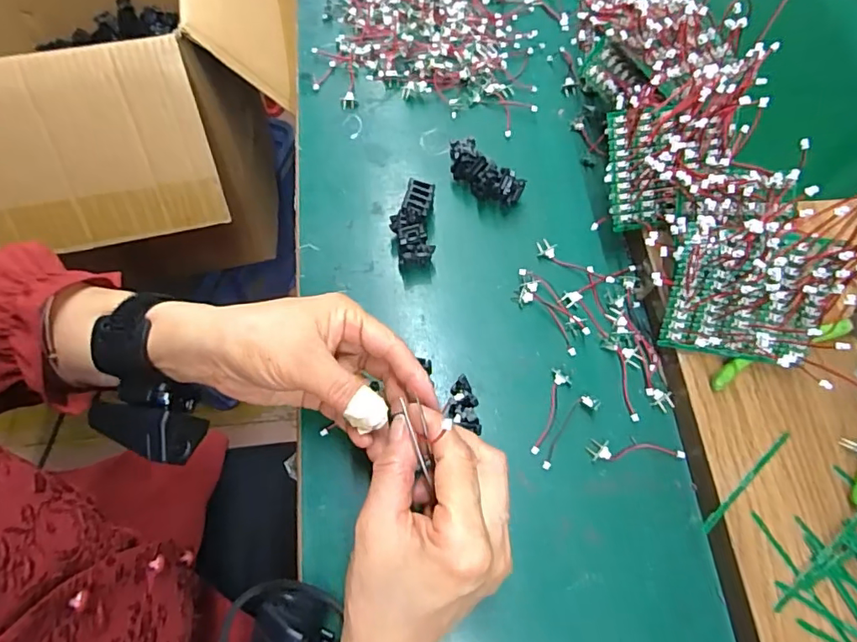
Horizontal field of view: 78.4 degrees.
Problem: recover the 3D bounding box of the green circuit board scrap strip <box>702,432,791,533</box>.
[{"bbox_3d":[0.195,0.096,0.319,0.084,0.004,0.005,-40,75,-15],"label":"green circuit board scrap strip"}]

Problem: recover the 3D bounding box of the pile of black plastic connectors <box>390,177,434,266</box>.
[{"bbox_3d":[-0.012,-0.071,0.399,0.031,0.030,0.063,0,66,-3],"label":"pile of black plastic connectors"}]

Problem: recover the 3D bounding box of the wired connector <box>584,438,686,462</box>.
[{"bbox_3d":[0.137,0.085,0.347,0.063,0.004,0.014,-1,69,-2],"label":"wired connector"}]

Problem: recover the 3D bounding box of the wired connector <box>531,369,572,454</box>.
[{"bbox_3d":[0.084,0.062,0.356,0.014,0.004,0.061,18,69,6],"label":"wired connector"}]

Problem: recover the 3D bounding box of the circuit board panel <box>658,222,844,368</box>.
[{"bbox_3d":[0.197,-0.015,0.328,0.082,0.013,0.082,10,113,14],"label":"circuit board panel"}]

